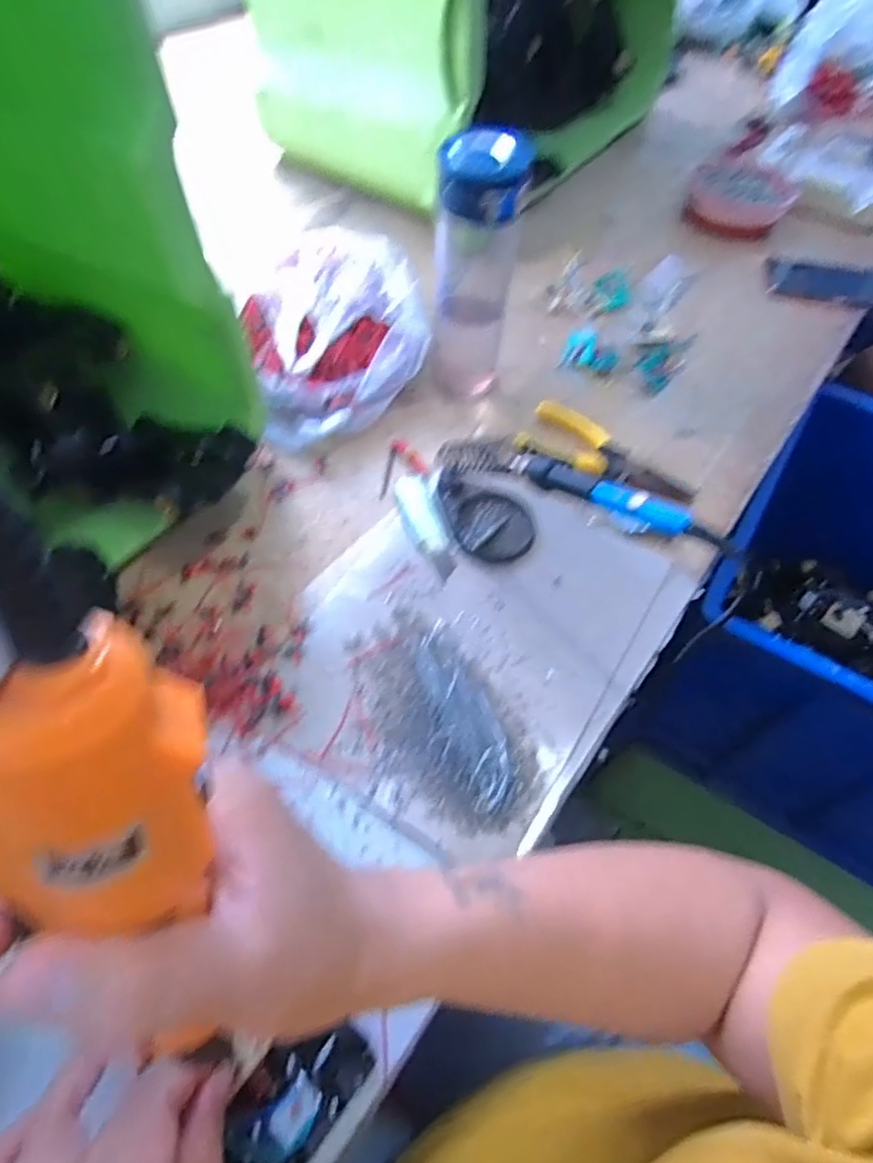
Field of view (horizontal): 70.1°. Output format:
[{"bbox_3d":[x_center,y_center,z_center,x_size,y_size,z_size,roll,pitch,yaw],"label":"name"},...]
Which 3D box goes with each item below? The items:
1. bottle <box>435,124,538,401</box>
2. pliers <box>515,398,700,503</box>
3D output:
[{"bbox_3d":[0.033,-0.266,0.541,0.072,0.205,0.072,10,55,3],"label":"bottle"},{"bbox_3d":[0.149,-0.109,0.557,0.159,0.017,0.057,33,59,17],"label":"pliers"}]

